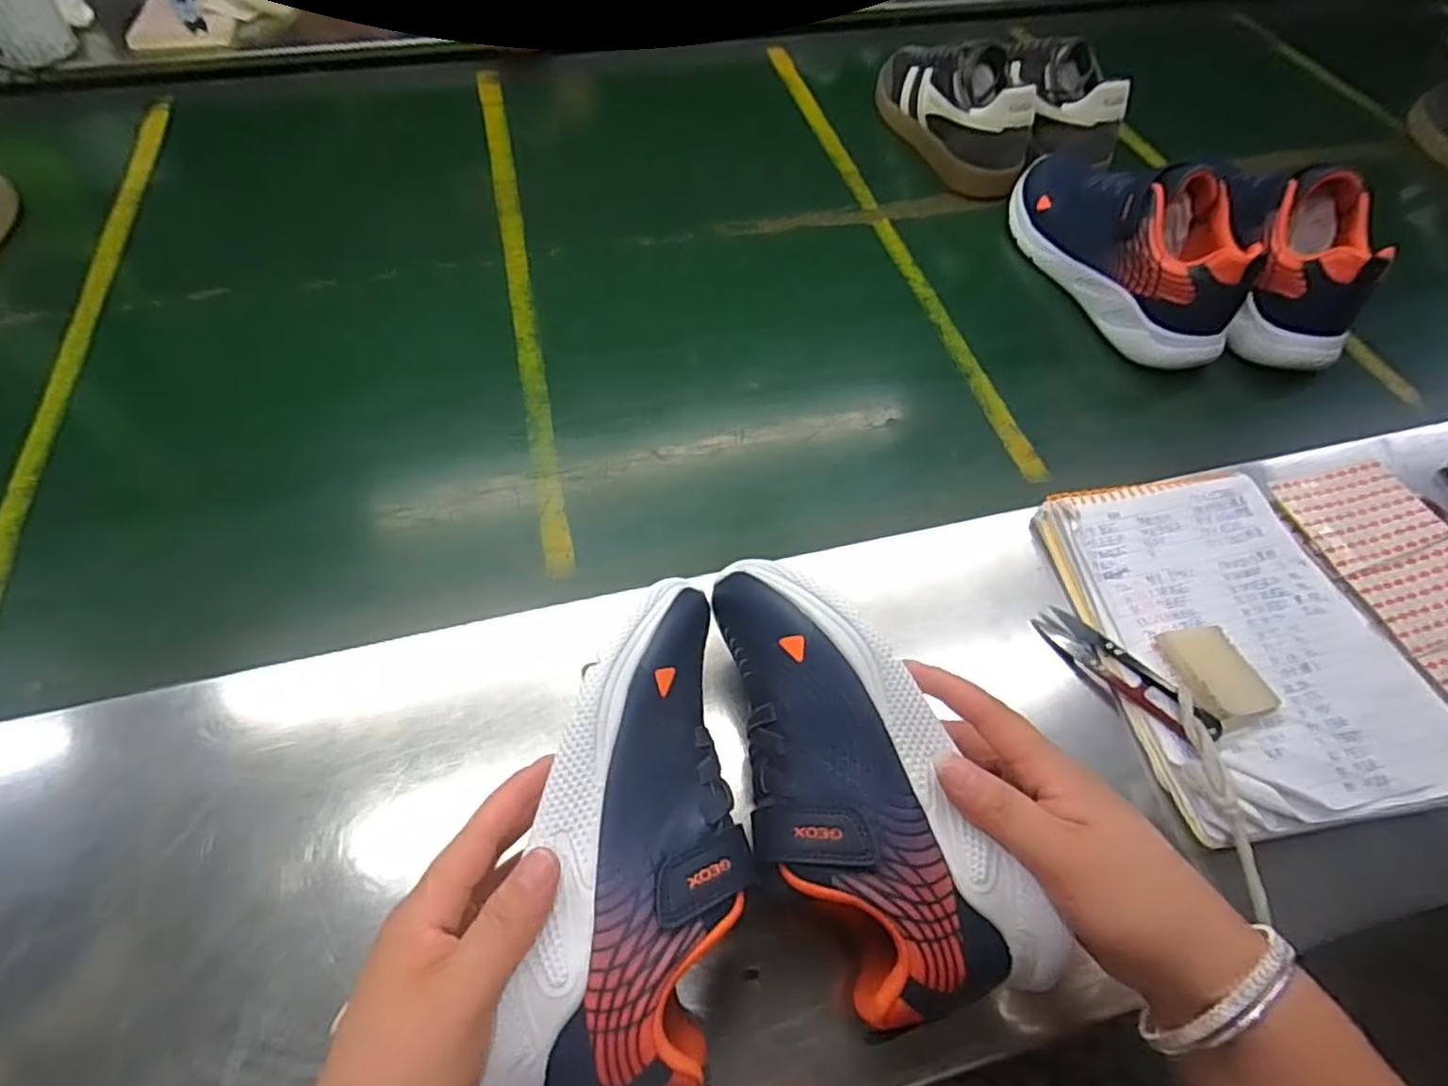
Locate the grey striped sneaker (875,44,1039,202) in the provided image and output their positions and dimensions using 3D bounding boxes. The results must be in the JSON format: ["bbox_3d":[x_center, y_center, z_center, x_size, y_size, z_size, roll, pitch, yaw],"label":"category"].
[{"bbox_3d":[0.247,-0.458,0.722,0.092,0.100,0.224,-14,59,-9],"label":"grey striped sneaker"}]

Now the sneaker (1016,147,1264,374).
[{"bbox_3d":[0.345,-0.269,0.593,0.081,0.110,0.253,-16,59,-19],"label":"sneaker"}]

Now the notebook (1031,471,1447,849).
[{"bbox_3d":[0.301,0.049,0.406,0.165,0.016,0.212,-7,59,-8],"label":"notebook"}]

